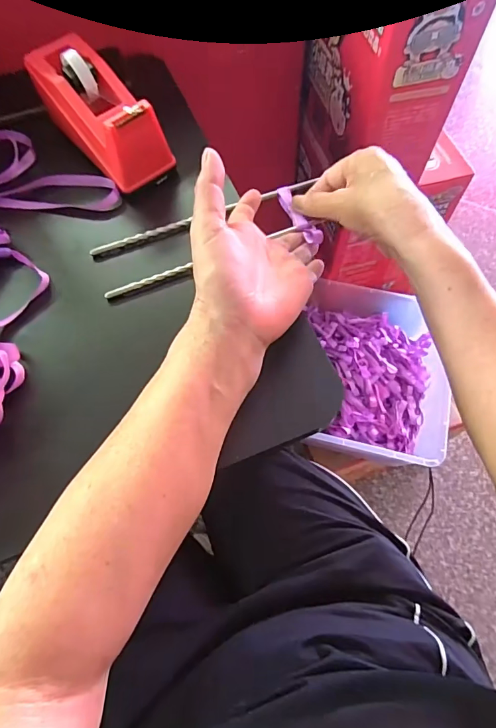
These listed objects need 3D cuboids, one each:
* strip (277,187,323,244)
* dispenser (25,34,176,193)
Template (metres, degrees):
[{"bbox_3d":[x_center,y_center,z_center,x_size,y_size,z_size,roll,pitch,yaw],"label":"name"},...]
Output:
[{"bbox_3d":[0.045,-0.136,0.379,0.015,0.010,0.072,-22,61,-9],"label":"strip"},{"bbox_3d":[-0.140,-0.240,0.383,0.062,0.060,0.158,-39,82,-17],"label":"dispenser"}]

